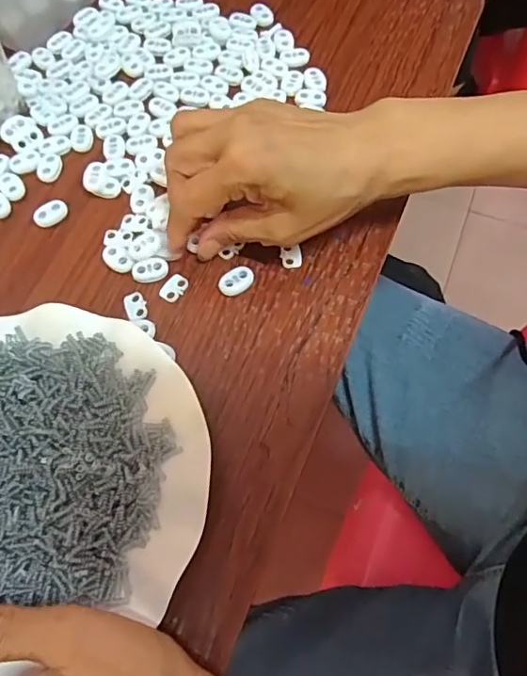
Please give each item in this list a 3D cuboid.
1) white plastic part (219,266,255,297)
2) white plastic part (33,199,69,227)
[{"bbox_3d":[-0.016,-0.035,0.333,0.023,0.004,0.015,-34,70,-13],"label":"white plastic part"},{"bbox_3d":[-0.143,-0.084,0.357,0.023,0.006,0.015,-29,69,-11],"label":"white plastic part"}]

